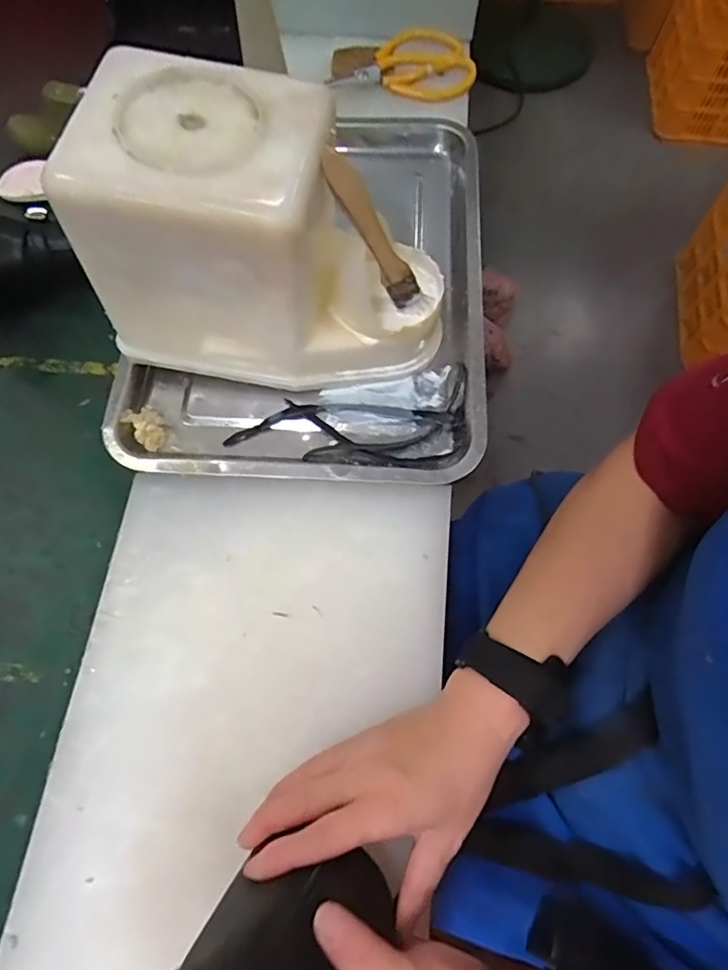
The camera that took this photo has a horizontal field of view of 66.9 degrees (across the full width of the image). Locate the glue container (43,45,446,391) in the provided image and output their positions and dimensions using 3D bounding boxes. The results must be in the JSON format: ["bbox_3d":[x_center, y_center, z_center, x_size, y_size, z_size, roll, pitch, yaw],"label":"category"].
[{"bbox_3d":[-0.060,-0.168,0.393,0.237,0.179,0.131,8,68,5],"label":"glue container"}]

